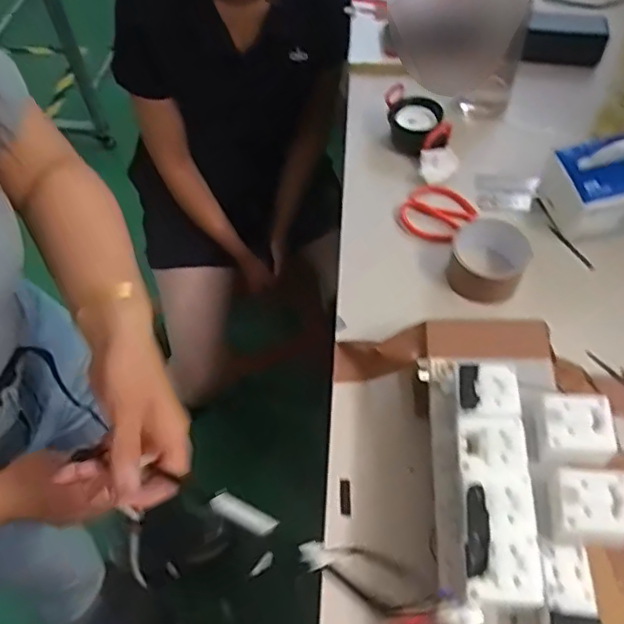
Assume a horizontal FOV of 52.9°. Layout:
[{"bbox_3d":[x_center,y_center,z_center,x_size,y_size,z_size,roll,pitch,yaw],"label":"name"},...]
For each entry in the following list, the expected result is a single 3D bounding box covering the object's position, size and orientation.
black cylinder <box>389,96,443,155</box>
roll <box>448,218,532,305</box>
[{"bbox_3d":[0.135,-0.244,0.828,0.068,0.049,0.064,8,56,8],"label":"black cylinder"},{"bbox_3d":[0.194,-0.056,0.691,0.077,0.047,0.076,-1,55,2],"label":"roll"}]

